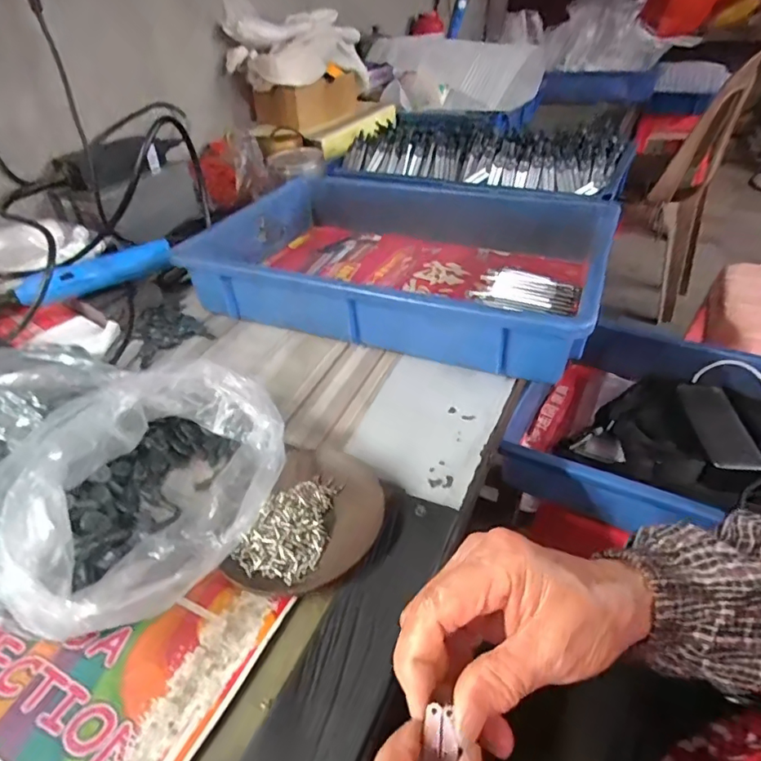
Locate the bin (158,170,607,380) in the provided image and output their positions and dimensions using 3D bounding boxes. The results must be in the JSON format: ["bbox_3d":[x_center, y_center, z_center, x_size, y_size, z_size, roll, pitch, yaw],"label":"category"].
[{"bbox_3d":[0.031,-0.151,0.605,0.422,0.080,0.322,13,41,21],"label":"bin"}]

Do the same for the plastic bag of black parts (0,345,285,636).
[{"bbox_3d":[-0.230,0.049,0.364,0.318,0.084,0.214,8,39,15],"label":"plastic bag of black parts"}]

